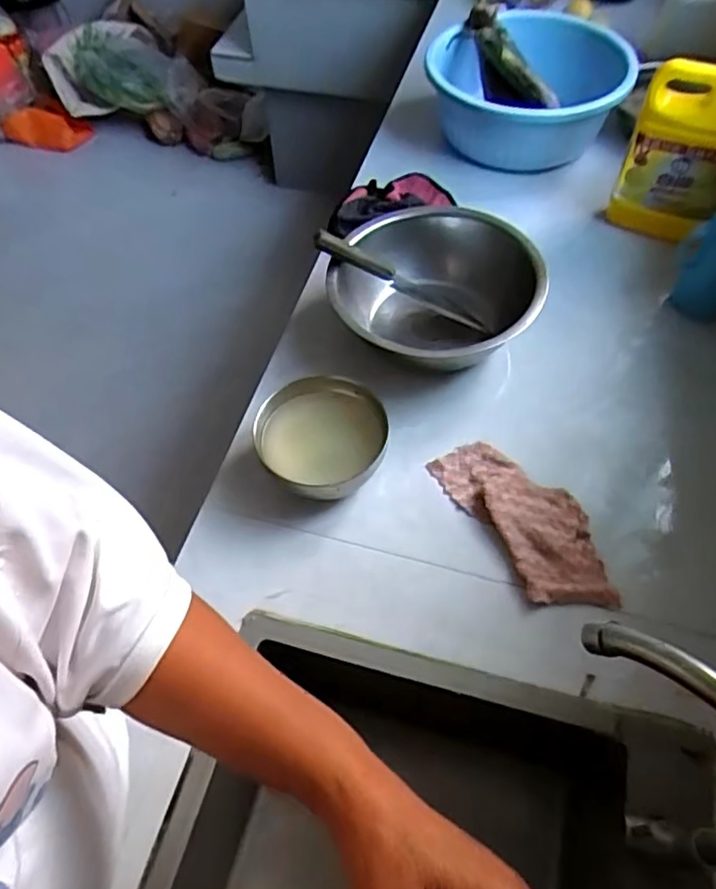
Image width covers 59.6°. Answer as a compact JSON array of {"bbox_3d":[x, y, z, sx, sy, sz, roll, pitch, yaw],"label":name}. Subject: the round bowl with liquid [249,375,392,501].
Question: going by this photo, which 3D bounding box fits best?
[{"bbox_3d":[-0.041,-0.003,0.719,0.147,0.080,0.147,-1,58,2],"label":"round bowl with liquid"}]

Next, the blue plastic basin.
[{"bbox_3d":[0.263,-0.567,1.015,0.271,0.164,0.263,-1,58,2],"label":"blue plastic basin"}]

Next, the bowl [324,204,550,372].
[{"bbox_3d":[0.097,-0.182,0.822,0.256,0.130,0.252,-1,58,2],"label":"bowl"}]

